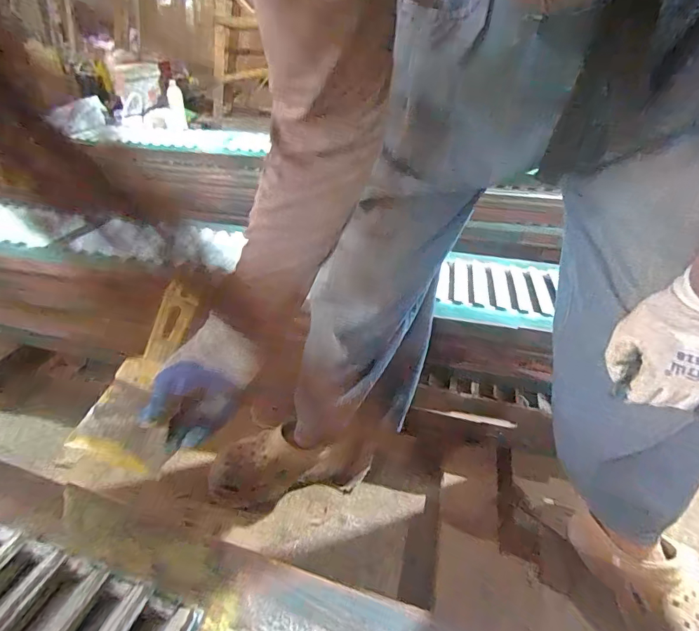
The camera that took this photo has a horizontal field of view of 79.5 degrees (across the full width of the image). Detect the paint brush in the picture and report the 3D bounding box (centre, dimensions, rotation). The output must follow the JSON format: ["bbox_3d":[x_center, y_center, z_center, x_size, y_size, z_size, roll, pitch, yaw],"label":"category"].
[{"bbox_3d":[-0.200,0.058,0.418,0.085,0.182,0.012,22,-3,-5],"label":"paint brush"}]

